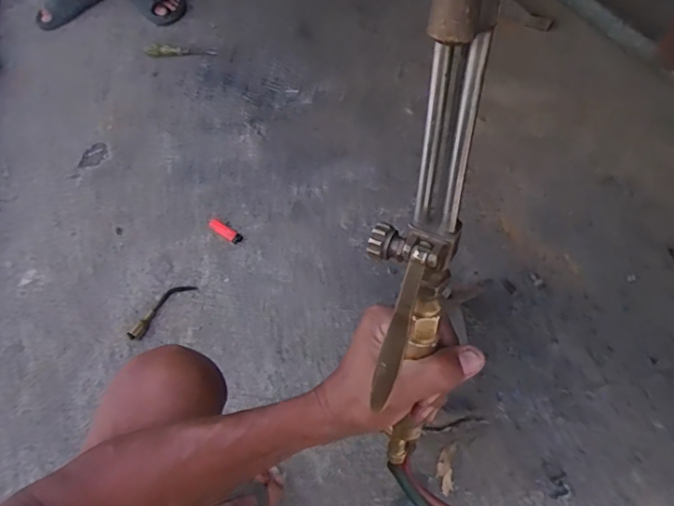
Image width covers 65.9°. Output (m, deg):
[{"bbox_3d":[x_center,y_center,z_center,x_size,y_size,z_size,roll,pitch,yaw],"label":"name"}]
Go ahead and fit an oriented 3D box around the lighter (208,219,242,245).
[{"bbox_3d":[-0.234,-0.045,1.078,0.079,0.008,0.028,29,60,14],"label":"lighter"}]

